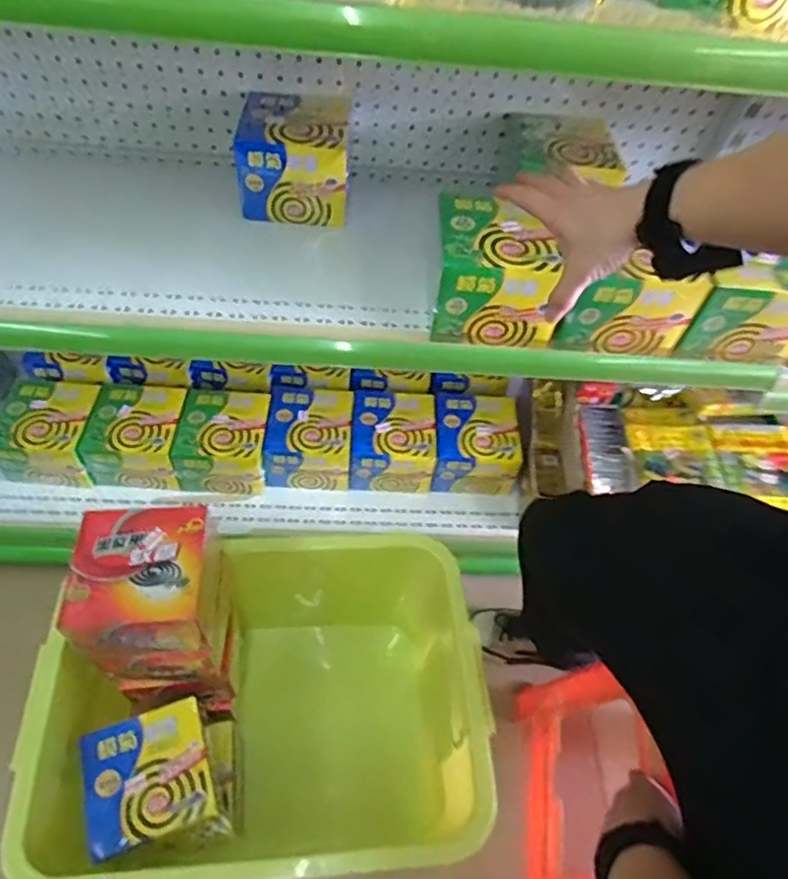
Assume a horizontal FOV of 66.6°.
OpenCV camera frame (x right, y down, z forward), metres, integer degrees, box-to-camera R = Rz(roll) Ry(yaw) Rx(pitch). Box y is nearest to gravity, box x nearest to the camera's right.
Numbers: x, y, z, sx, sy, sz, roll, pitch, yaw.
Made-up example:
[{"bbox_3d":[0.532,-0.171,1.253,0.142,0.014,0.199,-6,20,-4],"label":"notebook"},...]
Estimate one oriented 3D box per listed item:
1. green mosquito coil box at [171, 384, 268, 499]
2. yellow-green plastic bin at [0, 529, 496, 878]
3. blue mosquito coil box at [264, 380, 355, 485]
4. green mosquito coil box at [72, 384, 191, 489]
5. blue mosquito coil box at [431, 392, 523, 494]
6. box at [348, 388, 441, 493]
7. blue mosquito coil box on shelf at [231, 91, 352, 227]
[{"bbox_3d":[-0.277,-0.004,0.988,0.134,0.113,0.152,2,53,-3],"label":"green mosquito coil box"},{"bbox_3d":[-0.165,0.362,0.830,0.524,0.319,0.406,-2,54,-6],"label":"yellow-green plastic bin"},{"bbox_3d":[-0.139,-0.007,1.003,0.135,0.100,0.145,1,53,-4],"label":"blue mosquito coil box"},{"bbox_3d":[-0.410,-0.012,0.976,0.134,0.109,0.153,5,53,-1],"label":"green mosquito coil box"},{"bbox_3d":[0.135,0.008,1.026,0.133,0.115,0.140,3,53,-3],"label":"blue mosquito coil box"},{"bbox_3d":[-0.002,0.002,1.013,0.136,0.097,0.140,2,53,-3],"label":"box"},{"bbox_3d":[-0.128,-0.367,0.777,0.129,0.102,0.142,1,53,-4],"label":"blue mosquito coil box on shelf"}]

